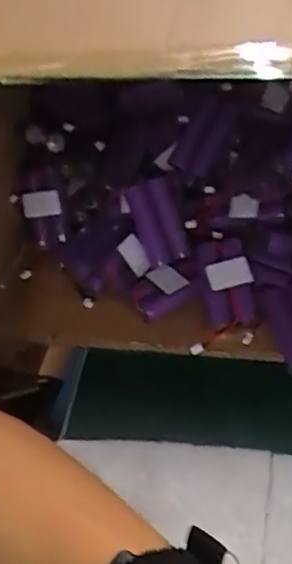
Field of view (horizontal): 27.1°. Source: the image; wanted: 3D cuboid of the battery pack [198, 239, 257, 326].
[{"bbox_3d":[0.060,-0.002,0.447,0.032,0.016,0.071,-7,59,-1],"label":"battery pack"}]

